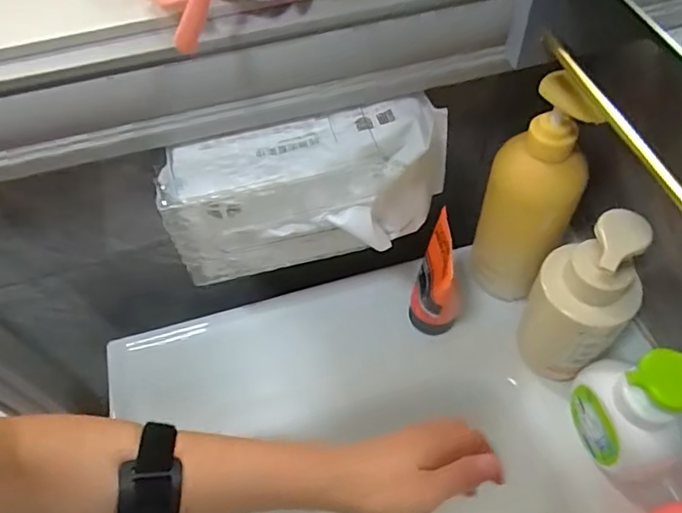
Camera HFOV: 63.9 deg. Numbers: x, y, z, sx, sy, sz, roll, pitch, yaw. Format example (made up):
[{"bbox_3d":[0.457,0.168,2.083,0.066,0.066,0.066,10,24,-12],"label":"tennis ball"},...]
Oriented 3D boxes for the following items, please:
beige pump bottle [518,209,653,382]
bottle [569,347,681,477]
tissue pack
[{"bbox_3d":[0.189,0.037,0.434,0.070,0.169,0.059,28,62,21],"label":"beige pump bottle"},{"bbox_3d":[0.227,0.116,0.422,0.048,0.118,0.083,-13,56,-4],"label":"bottle"},{"bbox_3d":[-0.020,-0.050,0.456,0.232,0.107,0.069,-14,56,-5],"label":"tissue pack"}]

